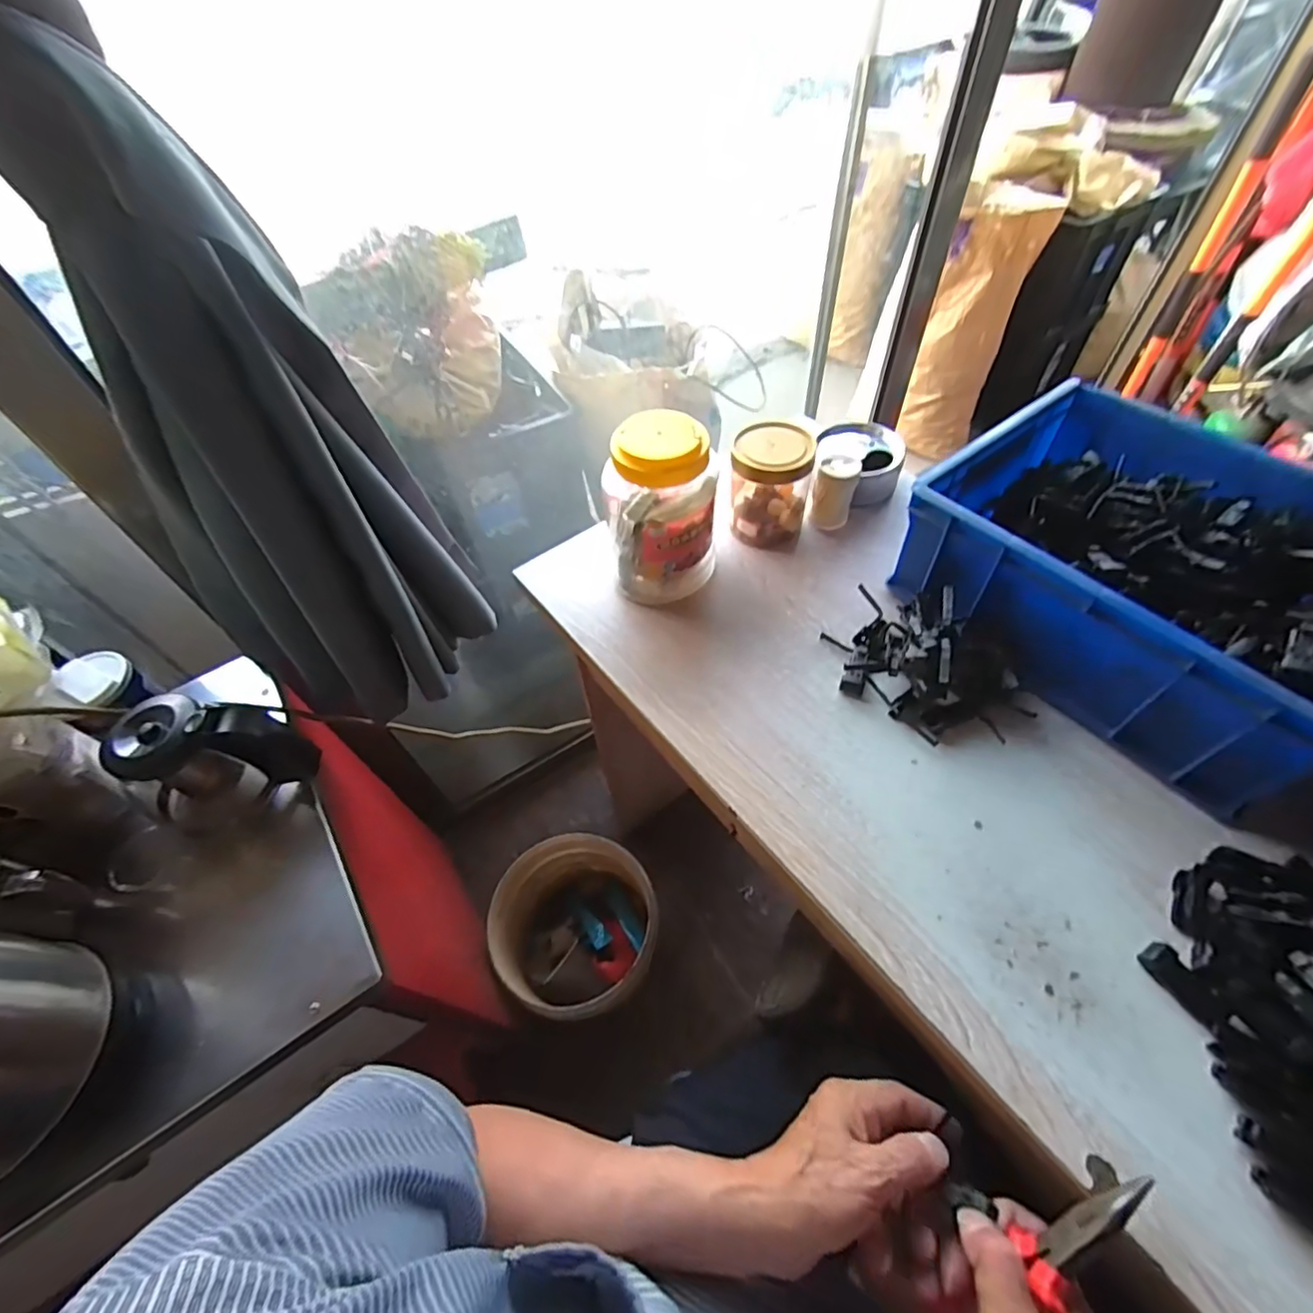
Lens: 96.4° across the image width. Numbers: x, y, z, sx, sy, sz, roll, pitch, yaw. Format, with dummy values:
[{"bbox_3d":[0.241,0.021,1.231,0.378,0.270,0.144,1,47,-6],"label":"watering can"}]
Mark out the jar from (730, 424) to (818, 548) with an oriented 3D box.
[{"bbox_3d":[0.123,-0.190,0.637,0.083,0.121,0.077,-2,54,3],"label":"jar"}]

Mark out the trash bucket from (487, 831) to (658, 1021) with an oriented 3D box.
[{"bbox_3d":[-0.129,0.494,1.047,0.261,0.284,0.263,-2,54,3],"label":"trash bucket"}]

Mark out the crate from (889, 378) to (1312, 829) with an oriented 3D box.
[{"bbox_3d":[0.425,-0.074,0.523,0.261,0.137,0.334,-35,59,-20],"label":"crate"}]

